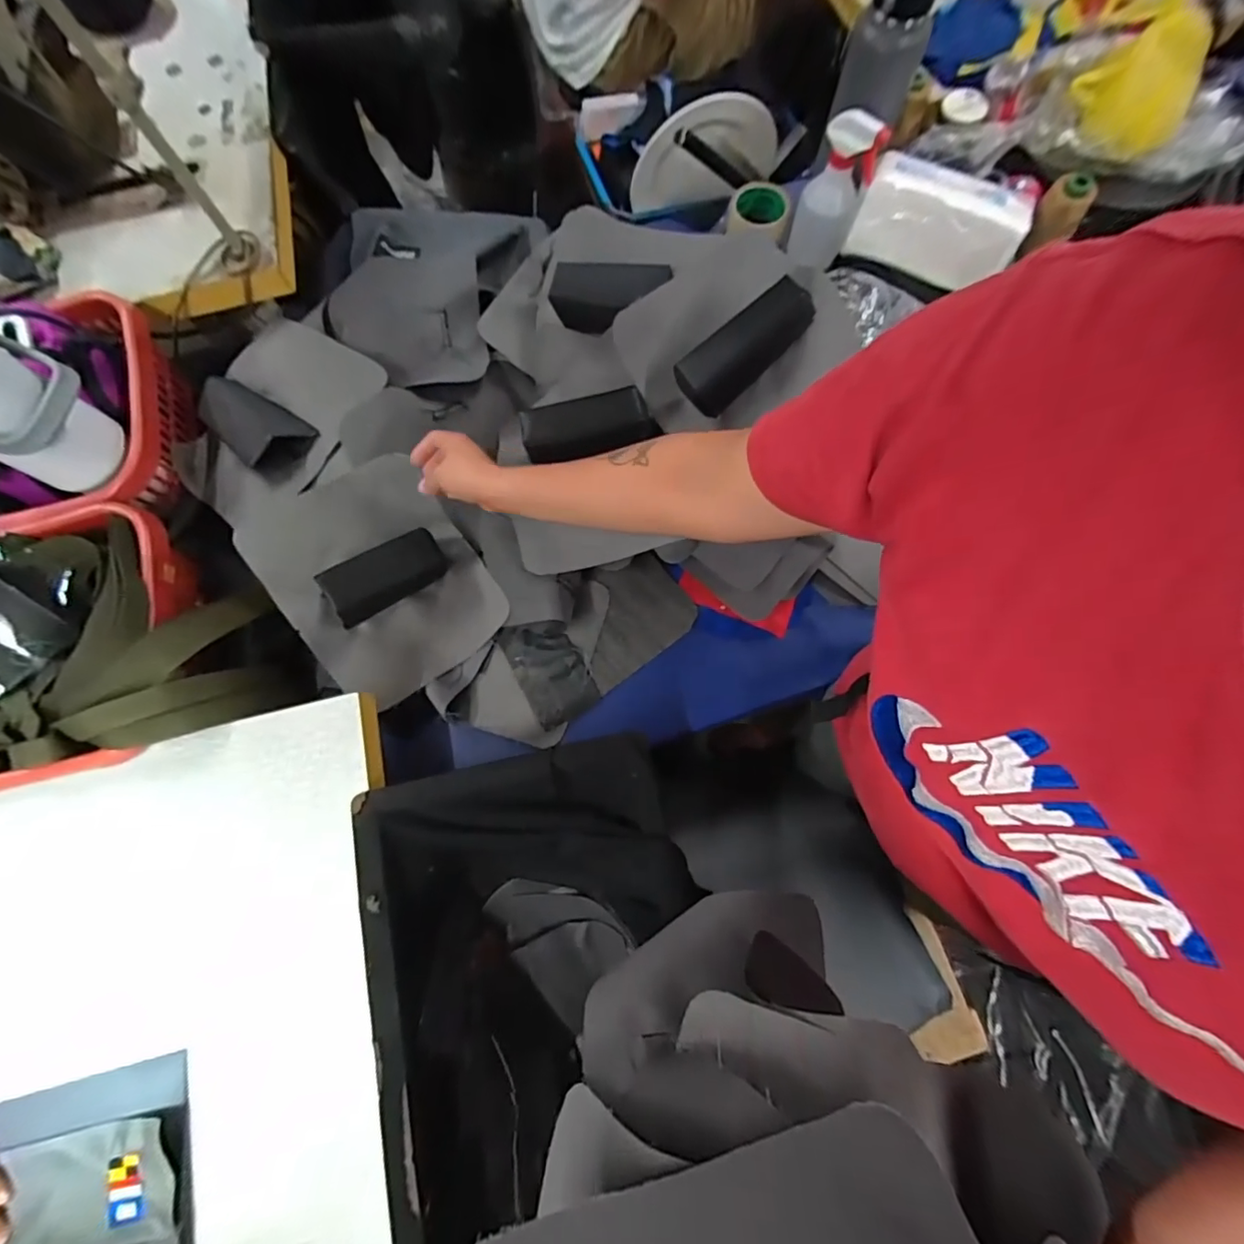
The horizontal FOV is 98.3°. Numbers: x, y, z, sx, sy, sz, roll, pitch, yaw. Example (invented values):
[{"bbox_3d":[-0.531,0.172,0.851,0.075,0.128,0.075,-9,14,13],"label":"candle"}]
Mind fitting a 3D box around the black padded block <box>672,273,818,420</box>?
[{"bbox_3d":[0.122,-0.281,0.547,0.138,0.043,0.054,-37,76,19],"label":"black padded block"}]

